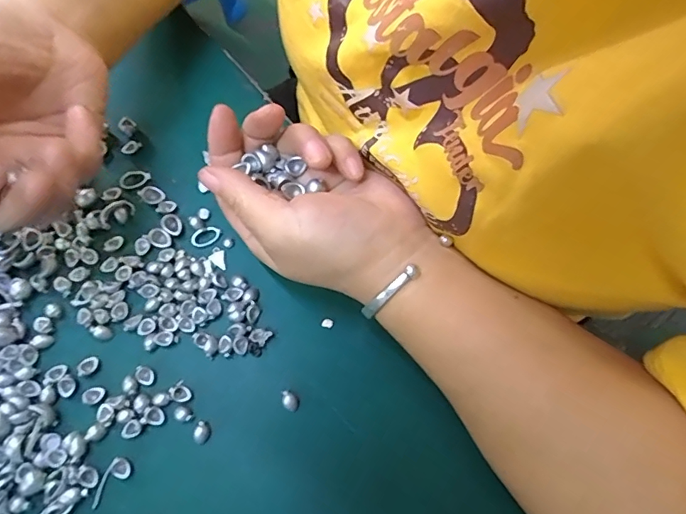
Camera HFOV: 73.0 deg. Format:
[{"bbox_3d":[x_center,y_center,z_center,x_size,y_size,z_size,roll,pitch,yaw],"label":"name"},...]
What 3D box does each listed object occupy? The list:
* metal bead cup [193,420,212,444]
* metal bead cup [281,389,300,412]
[{"bbox_3d":[-0.069,0.086,0.227,0.008,0.004,0.010,30,71,9],"label":"metal bead cup"},{"bbox_3d":[-0.027,0.072,0.234,0.011,0.004,0.008,42,72,13],"label":"metal bead cup"}]

